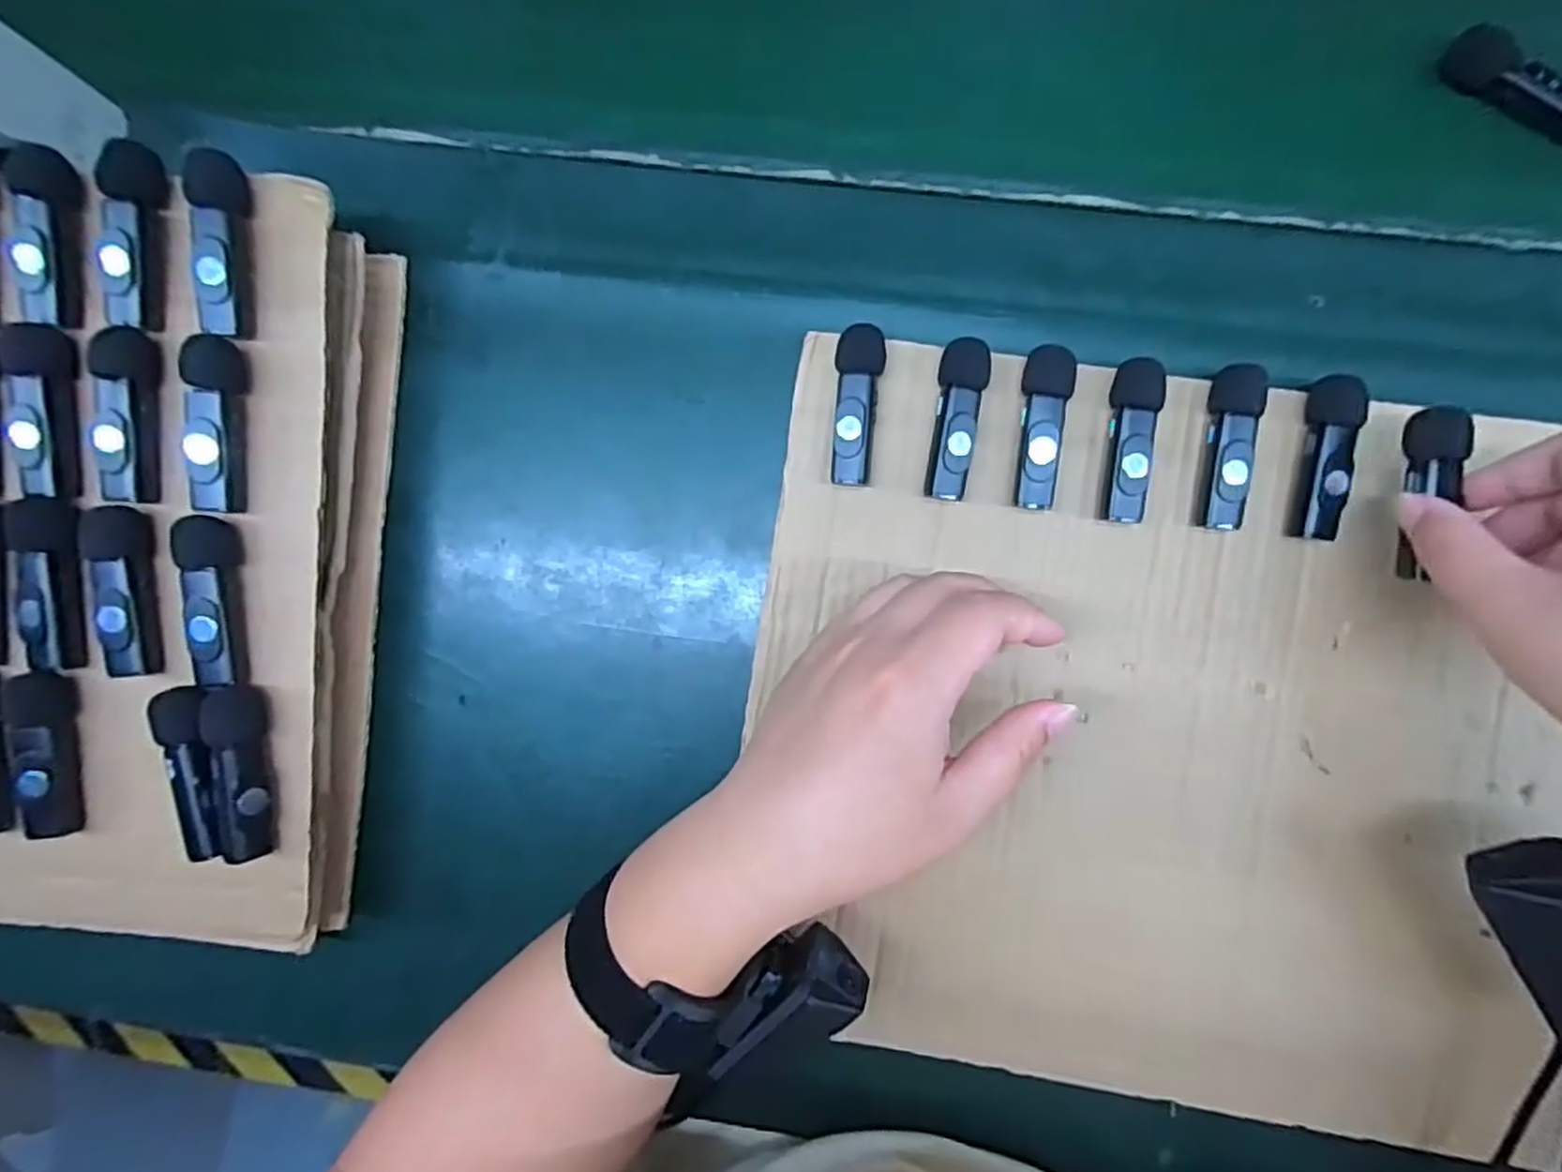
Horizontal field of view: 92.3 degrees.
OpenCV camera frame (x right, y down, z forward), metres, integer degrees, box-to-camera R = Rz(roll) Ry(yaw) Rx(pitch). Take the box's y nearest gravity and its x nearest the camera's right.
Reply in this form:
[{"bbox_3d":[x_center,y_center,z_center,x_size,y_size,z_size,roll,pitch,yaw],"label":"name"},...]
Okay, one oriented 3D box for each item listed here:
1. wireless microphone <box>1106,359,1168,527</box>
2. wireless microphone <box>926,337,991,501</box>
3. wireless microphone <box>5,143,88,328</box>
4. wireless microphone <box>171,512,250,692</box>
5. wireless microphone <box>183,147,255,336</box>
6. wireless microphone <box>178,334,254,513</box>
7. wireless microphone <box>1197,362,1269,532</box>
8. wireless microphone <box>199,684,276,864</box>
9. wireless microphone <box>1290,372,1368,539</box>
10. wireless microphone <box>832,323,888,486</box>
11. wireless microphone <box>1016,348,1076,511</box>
[{"bbox_3d":[0.141,-0.058,0.303,0.018,0.016,0.063,4,89,4],"label":"wireless microphone"},{"bbox_3d":[0.071,-0.067,0.307,0.019,0.016,0.063,11,90,4],"label":"wireless microphone"},{"bbox_3d":[-0.274,-0.131,0.281,0.018,0.019,0.062,0,87,4],"label":"wireless microphone"},{"bbox_3d":[-0.213,0.006,0.281,0.011,0.019,0.063,-4,86,3],"label":"wireless microphone"},{"bbox_3d":[-0.207,-0.126,0.276,0.013,0.017,0.064,2,87,4],"label":"wireless microphone"},{"bbox_3d":[-0.211,-0.061,0.280,0.013,0.016,0.064,0,87,4],"label":"wireless microphone"},{"bbox_3d":[0.179,-0.055,0.300,0.018,0.017,0.064,6,89,4],"label":"wireless microphone"},{"bbox_3d":[-0.204,0.071,0.284,0.016,0.014,0.065,-7,86,3],"label":"wireless microphone"},{"bbox_3d":[0.215,-0.051,0.297,0.017,0.014,0.064,9,89,4],"label":"wireless microphone"},{"bbox_3d":[0.031,-0.074,0.310,0.019,0.016,0.064,6,89,4],"label":"wireless microphone"},{"bbox_3d":[0.107,-0.063,0.305,0.019,0.015,0.063,3,89,4],"label":"wireless microphone"}]

